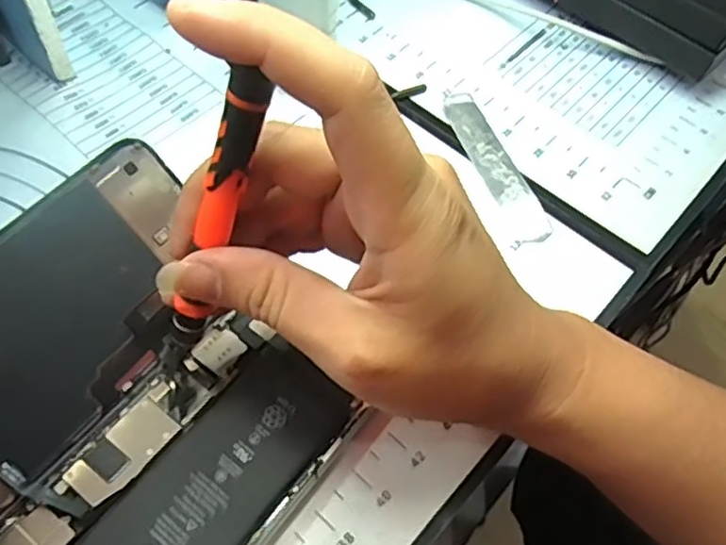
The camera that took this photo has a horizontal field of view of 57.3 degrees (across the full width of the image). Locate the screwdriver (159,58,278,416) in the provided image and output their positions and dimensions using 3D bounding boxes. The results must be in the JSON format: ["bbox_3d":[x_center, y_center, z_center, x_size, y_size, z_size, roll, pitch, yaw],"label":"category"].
[{"bbox_3d":[-0.050,-0.004,0.216,0.018,0.132,0.014,41,42,19],"label":"screwdriver"}]

